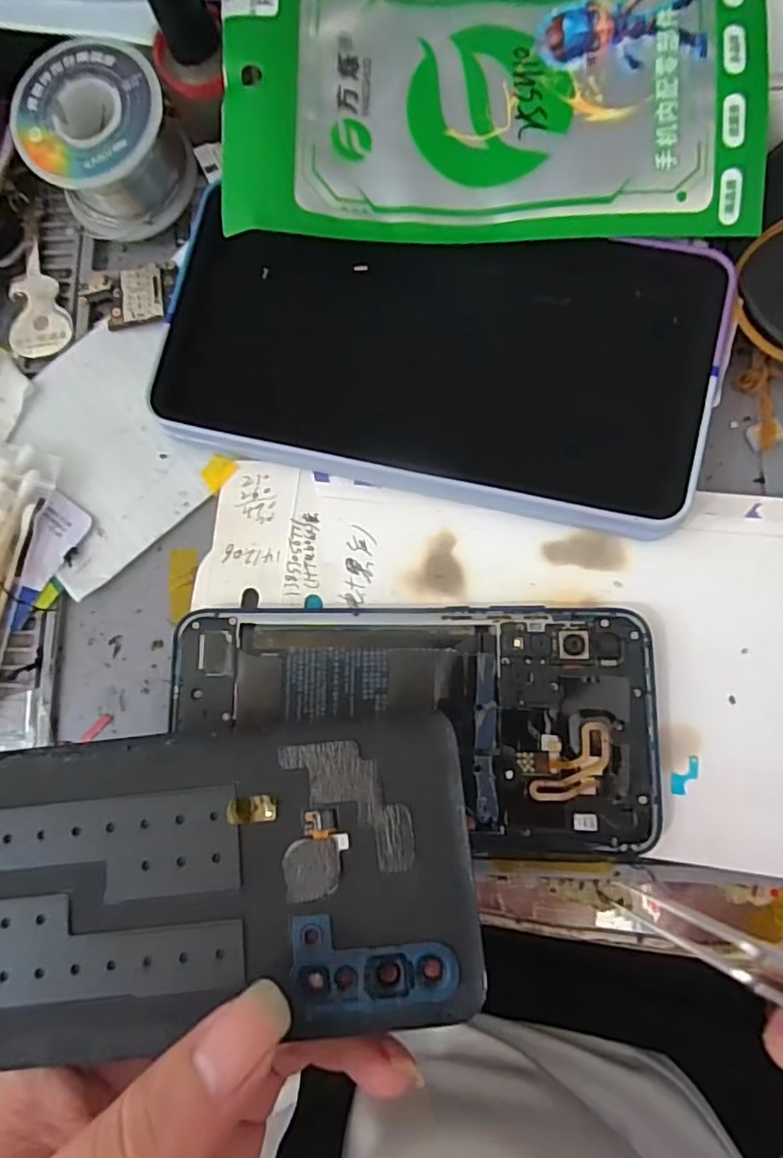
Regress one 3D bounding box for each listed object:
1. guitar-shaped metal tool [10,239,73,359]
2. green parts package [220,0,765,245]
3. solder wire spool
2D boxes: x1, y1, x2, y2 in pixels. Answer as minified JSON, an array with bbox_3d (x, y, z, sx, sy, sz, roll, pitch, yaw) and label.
[{"bbox_3d":[-0.144,-0.112,0.237,0.024,0.004,0.050,-14,81,3],"label":"guitar-shaped metal tool"},{"bbox_3d":[0.033,-0.165,0.198,0.173,0.031,0.095,0,89,7],"label":"green parts package"},{"bbox_3d":[-0.106,-0.162,0.220,0.053,0.034,0.052,-1,82,5],"label":"solder wire spool"}]

